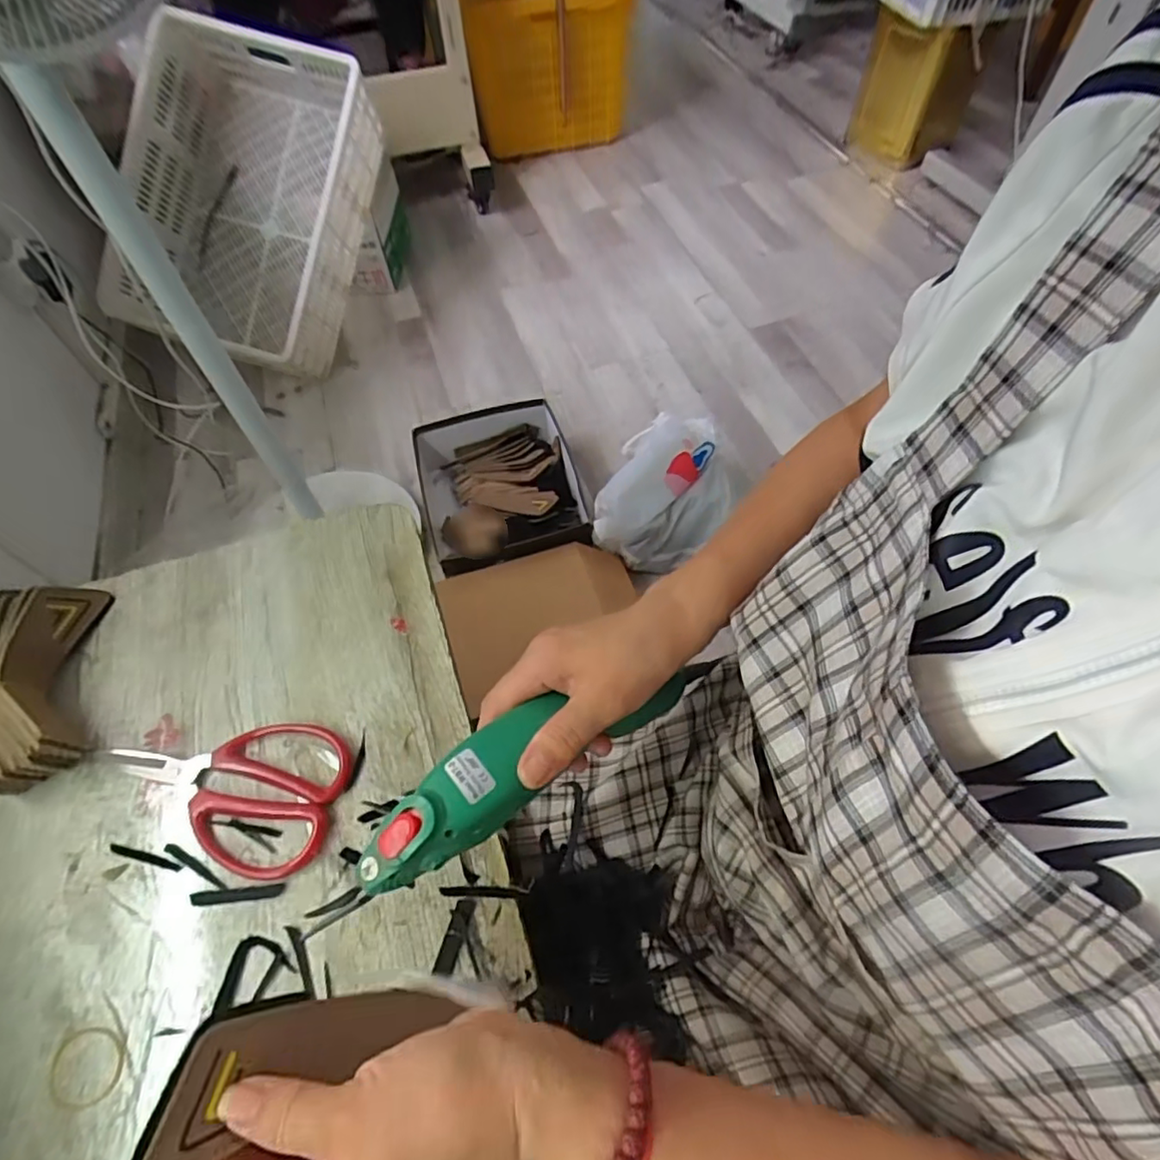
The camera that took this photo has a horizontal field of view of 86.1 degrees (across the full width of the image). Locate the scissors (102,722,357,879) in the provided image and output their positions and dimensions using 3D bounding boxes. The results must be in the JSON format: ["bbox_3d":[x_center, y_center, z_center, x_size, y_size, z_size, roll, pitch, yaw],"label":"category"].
[{"bbox_3d":[-0.249,0.137,0.425,0.176,0.010,0.098,10,59,10],"label":"scissors"}]

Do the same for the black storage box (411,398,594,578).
[{"bbox_3d":[-0.142,-0.154,1.156,0.293,0.124,0.348,-14,59,-6],"label":"black storage box"}]

